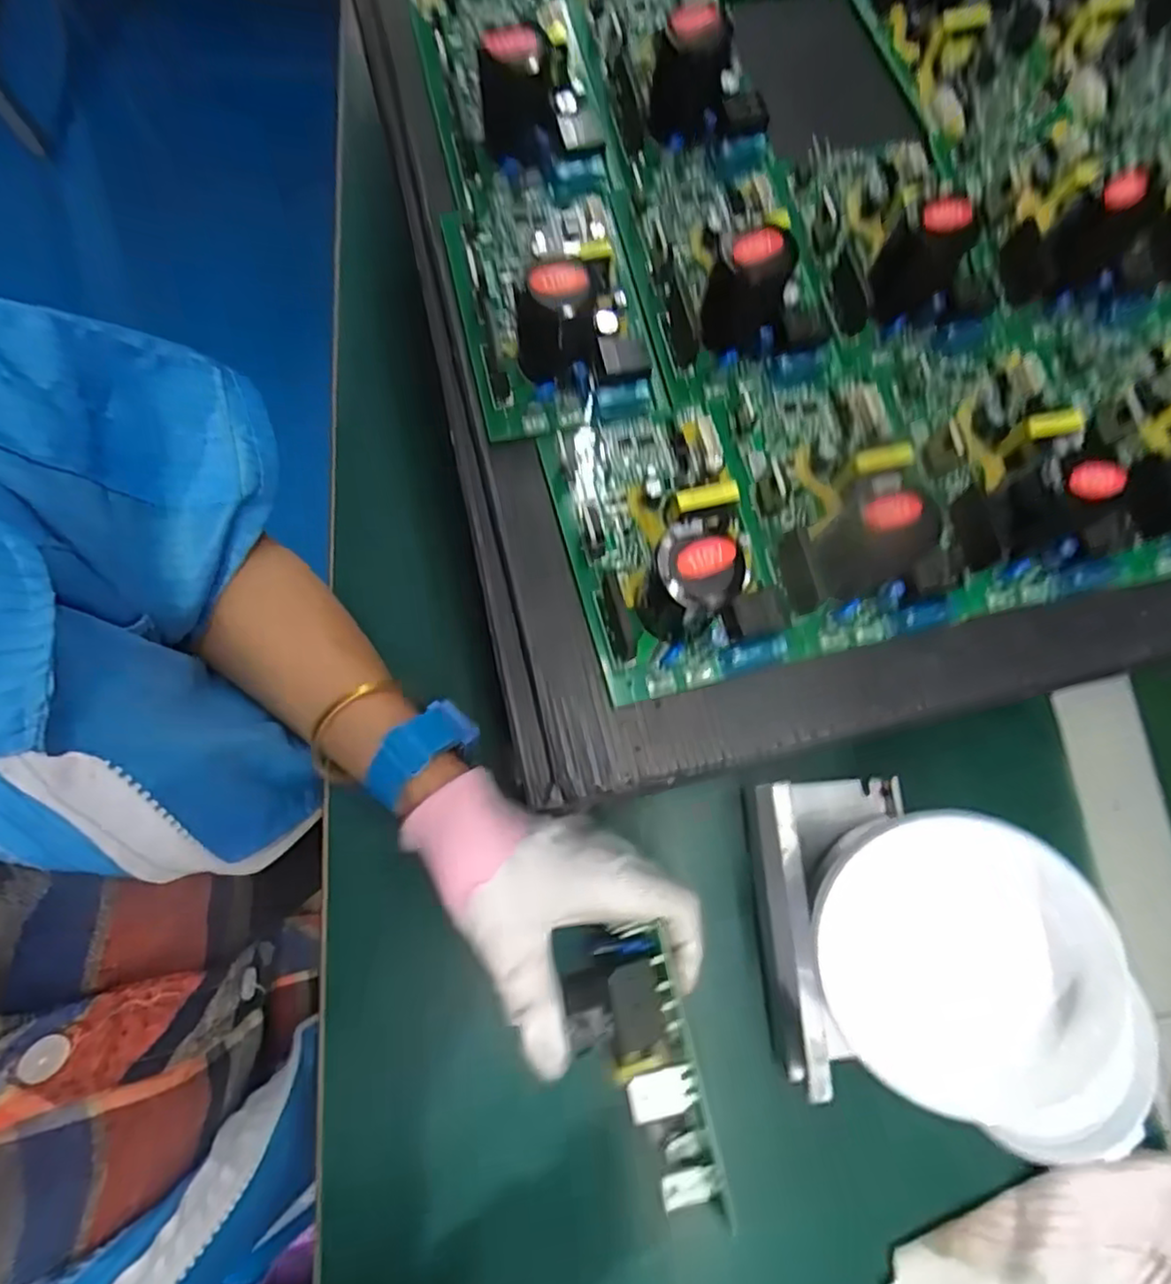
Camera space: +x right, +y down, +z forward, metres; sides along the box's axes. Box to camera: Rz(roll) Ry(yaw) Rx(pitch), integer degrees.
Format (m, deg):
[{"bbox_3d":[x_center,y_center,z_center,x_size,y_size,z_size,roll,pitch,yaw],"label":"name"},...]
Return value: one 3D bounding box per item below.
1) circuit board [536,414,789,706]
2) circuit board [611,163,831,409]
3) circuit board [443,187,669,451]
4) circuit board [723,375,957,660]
[{"bbox_3d":[0.029,-0.043,0.241,0.068,0.049,0.114,-14,77,-8],"label":"circuit board"},{"bbox_3d":[0.059,-0.158,0.272,0.070,0.047,0.109,-12,76,-7],"label":"circuit board"},{"bbox_3d":[-0.014,-0.147,0.266,0.075,0.048,0.122,-11,76,-7],"label":"circuit board"},{"bbox_3d":[0.099,-0.057,0.248,0.075,0.048,0.111,-7,76,-6],"label":"circuit board"}]

